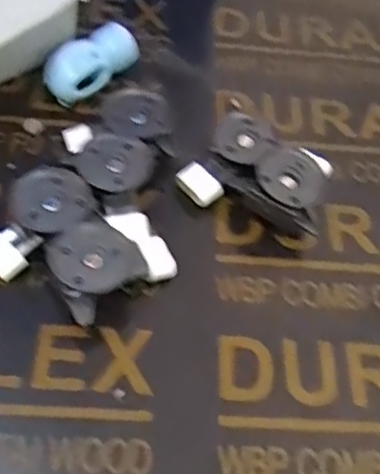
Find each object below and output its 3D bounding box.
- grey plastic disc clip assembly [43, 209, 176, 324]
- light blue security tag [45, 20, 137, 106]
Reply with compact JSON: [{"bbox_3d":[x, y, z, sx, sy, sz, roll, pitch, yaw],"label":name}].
[{"bbox_3d":[-0.045,0.011,0.358,0.073,0.033,0.051,-37,64,-28],"label":"grey plastic disc clip assembly"},{"bbox_3d":[-0.066,-0.117,0.448,0.070,0.033,0.028,-32,63,-26],"label":"light blue security tag"}]

